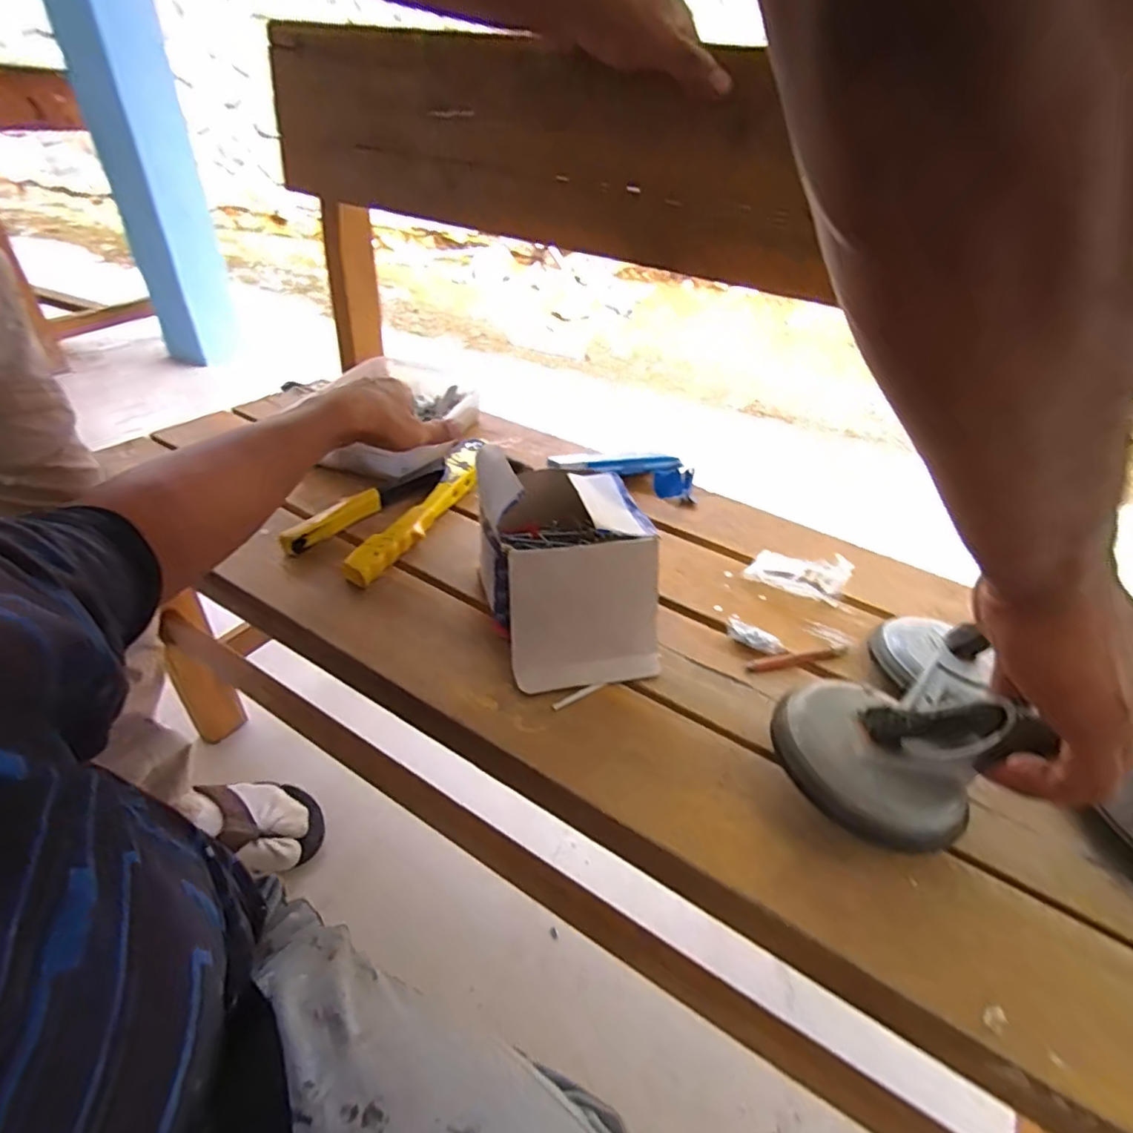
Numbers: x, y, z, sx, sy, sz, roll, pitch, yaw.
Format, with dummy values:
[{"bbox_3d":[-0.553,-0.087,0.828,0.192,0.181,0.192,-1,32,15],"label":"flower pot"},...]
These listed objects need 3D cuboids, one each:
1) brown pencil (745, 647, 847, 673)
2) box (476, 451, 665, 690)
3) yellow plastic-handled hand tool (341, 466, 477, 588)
[{"bbox_3d":[0.185,0.074,0.465,0.087,0.005,0.011,-6,41,-14],"label":"brown pencil"},{"bbox_3d":[0.001,-0.013,0.447,0.129,0.131,0.156,-7,41,-14],"label":"box"},{"bbox_3d":[-0.139,-0.043,0.549,0.022,0.025,0.189,18,40,18],"label":"yellow plastic-handled hand tool"}]

